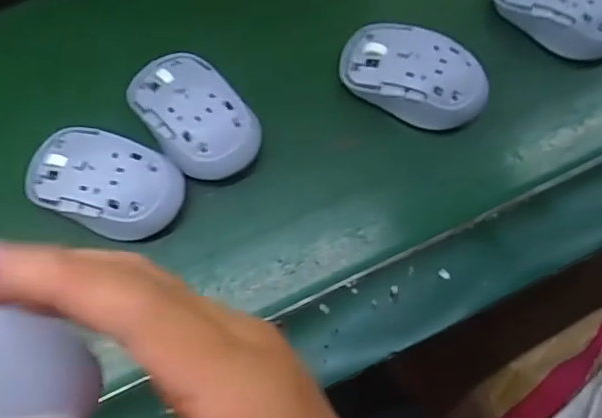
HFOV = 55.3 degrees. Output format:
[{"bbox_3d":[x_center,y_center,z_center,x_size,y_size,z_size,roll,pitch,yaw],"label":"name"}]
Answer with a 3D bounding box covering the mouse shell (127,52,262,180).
[{"bbox_3d":[-0.070,-0.062,0.393,0.064,0.040,0.102,-37,75,-13],"label":"mouse shell"}]

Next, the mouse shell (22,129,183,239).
[{"bbox_3d":[-0.127,-0.018,0.370,0.101,0.030,0.063,24,72,7],"label":"mouse shell"}]

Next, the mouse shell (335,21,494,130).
[{"bbox_3d":[0.079,-0.095,0.403,0.105,0.038,0.069,33,73,10],"label":"mouse shell"}]

